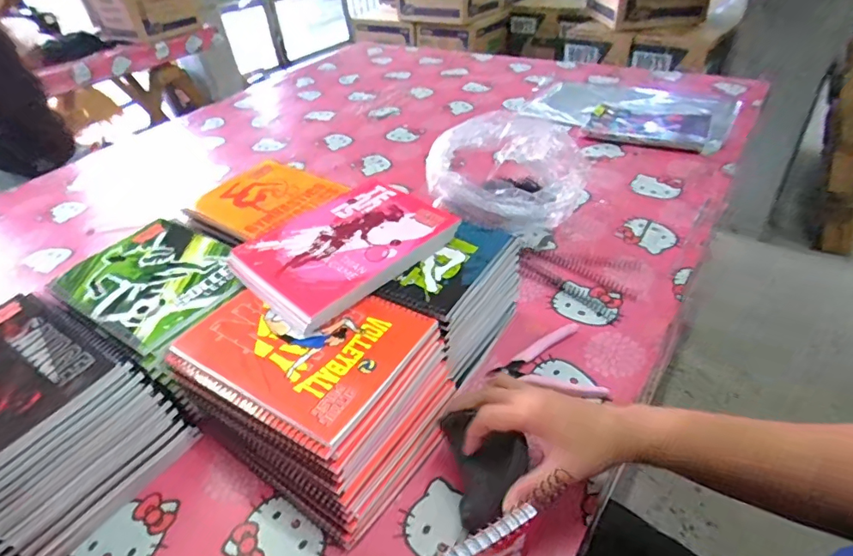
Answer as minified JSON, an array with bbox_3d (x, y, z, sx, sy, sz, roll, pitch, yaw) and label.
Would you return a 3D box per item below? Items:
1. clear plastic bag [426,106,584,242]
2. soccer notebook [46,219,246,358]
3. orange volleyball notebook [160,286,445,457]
[{"bbox_3d":[0.110,-0.152,0.736,0.206,0.148,0.164,-2,39,5],"label":"clear plastic bag"},{"bbox_3d":[-0.296,-0.003,0.542,0.203,0.009,0.151,20,46,29],"label":"soccer notebook"},{"bbox_3d":[-0.114,0.057,0.451,0.197,0.014,0.153,19,45,27],"label":"orange volleyball notebook"}]

